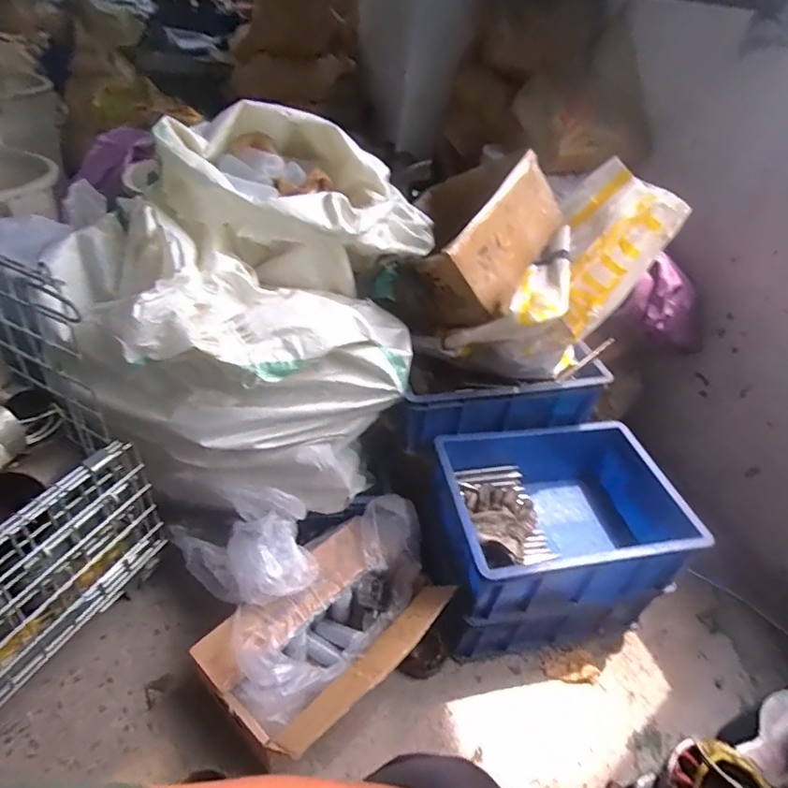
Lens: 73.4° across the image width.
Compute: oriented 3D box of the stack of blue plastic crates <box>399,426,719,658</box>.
[{"bbox_3d":[0.278,0.267,0.995,0.410,0.281,0.296,-4,42,-13],"label":"stack of blue plastic crates"}]

